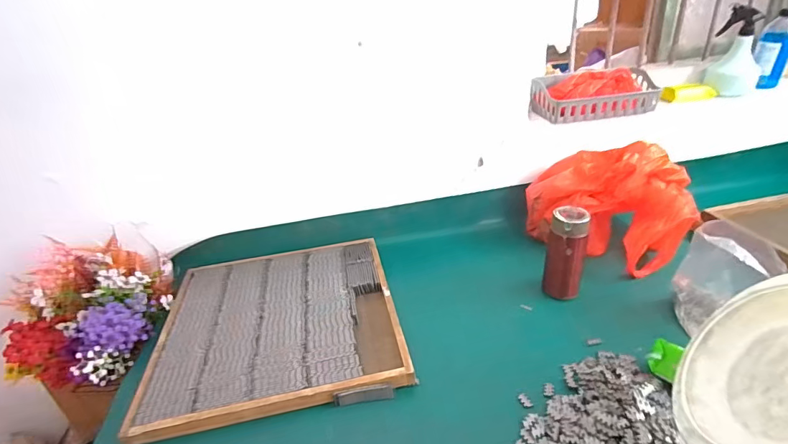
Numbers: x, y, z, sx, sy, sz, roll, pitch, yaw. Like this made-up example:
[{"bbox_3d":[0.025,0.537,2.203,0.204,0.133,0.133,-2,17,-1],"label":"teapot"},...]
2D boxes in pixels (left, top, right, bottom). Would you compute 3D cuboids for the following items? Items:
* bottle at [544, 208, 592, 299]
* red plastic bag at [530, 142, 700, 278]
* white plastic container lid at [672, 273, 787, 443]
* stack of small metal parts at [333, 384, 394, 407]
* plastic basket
[{"bbox_3d":[0.302,0.056,0.745,0.064,0.159,0.053,8,31,22],"label":"bottle"},{"bbox_3d":[0.436,-0.044,0.865,0.181,0.193,0.288,-24,34,-31],"label":"red plastic bag"},{"bbox_3d":[0.384,0.150,0.426,0.035,0.202,0.205,34,57,0],"label":"white plastic container lid"},{"bbox_3d":[-0.043,0.245,0.602,0.083,0.011,0.016,-7,27,-4],"label":"stack of small metal parts"},{"bbox_3d":[0.460,-0.293,0.970,0.274,0.090,0.107,-8,27,-6],"label":"plastic basket"}]

